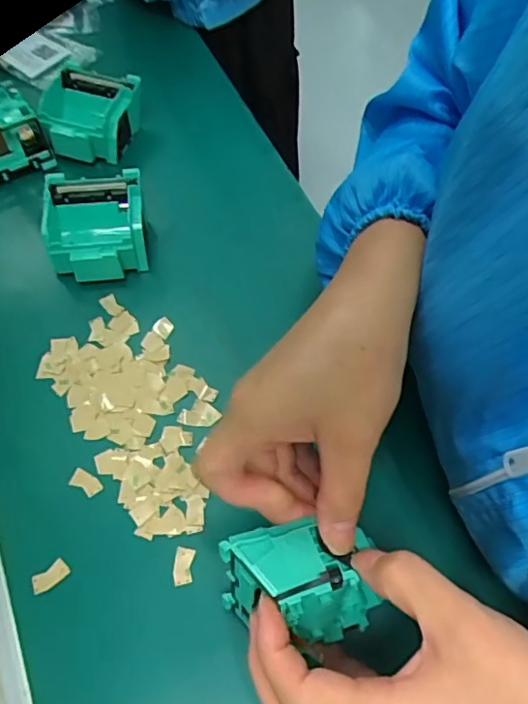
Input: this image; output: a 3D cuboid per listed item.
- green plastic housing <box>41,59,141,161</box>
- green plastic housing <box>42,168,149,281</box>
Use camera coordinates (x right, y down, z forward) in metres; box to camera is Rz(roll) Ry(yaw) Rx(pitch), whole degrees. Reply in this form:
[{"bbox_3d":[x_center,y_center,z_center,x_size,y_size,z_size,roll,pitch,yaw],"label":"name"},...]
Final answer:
[{"bbox_3d":[-0.146,-0.201,0.472,0.076,0.039,0.074,10,62,5],"label":"green plastic housing"},{"bbox_3d":[-0.127,-0.094,0.420,0.072,0.035,0.077,-4,61,-4],"label":"green plastic housing"}]

